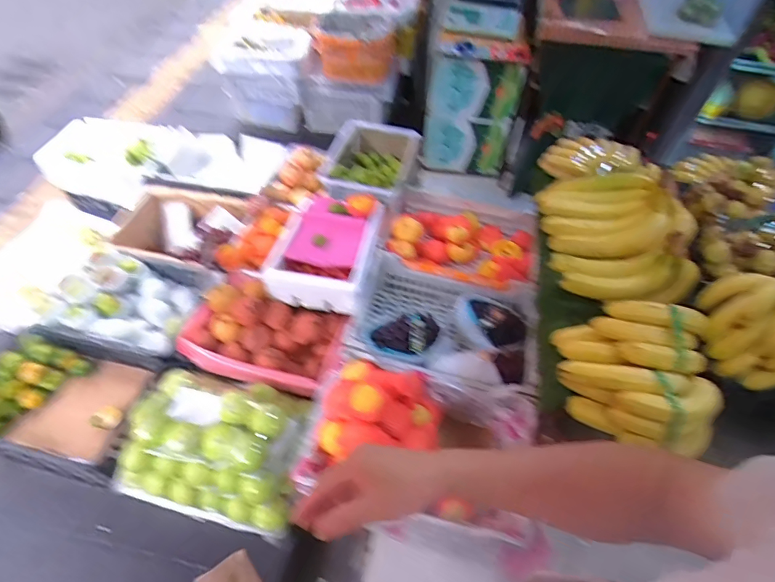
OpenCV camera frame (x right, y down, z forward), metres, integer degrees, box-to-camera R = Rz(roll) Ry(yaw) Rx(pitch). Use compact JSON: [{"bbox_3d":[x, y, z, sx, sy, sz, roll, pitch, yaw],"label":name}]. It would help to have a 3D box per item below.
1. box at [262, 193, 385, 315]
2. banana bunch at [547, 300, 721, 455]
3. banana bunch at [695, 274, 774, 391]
[{"bbox_3d":[-0.192,-0.149,1.468,0.302,0.126,0.428,11,53,5],"label":"box"},{"bbox_3d":[0.397,0.126,0.724,0.231,0.107,0.205,11,53,5],"label":"banana bunch"},{"bbox_3d":[0.593,0.058,0.739,0.134,0.110,0.172,-27,59,-22],"label":"banana bunch"}]

